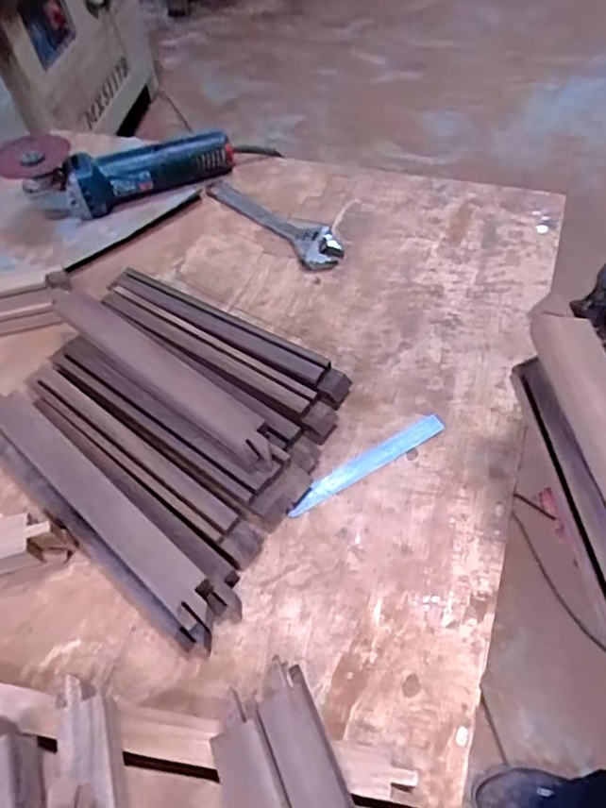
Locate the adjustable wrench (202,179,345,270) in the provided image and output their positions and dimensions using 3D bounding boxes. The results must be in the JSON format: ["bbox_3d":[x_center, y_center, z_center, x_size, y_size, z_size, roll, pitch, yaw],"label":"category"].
[{"bbox_3d":[-0.037,-0.238,0.743,0.056,0.016,0.225,-38,61,-19],"label":"adjustable wrench"}]

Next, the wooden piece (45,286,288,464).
[{"bbox_3d":[-0.147,-0.038,0.566,0.315,0.029,0.040,35,65,26],"label":"wooden piece"}]

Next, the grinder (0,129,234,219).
[{"bbox_3d":[-0.242,-0.324,0.782,0.283,0.095,0.080,-21,57,-9],"label":"grinder"}]

